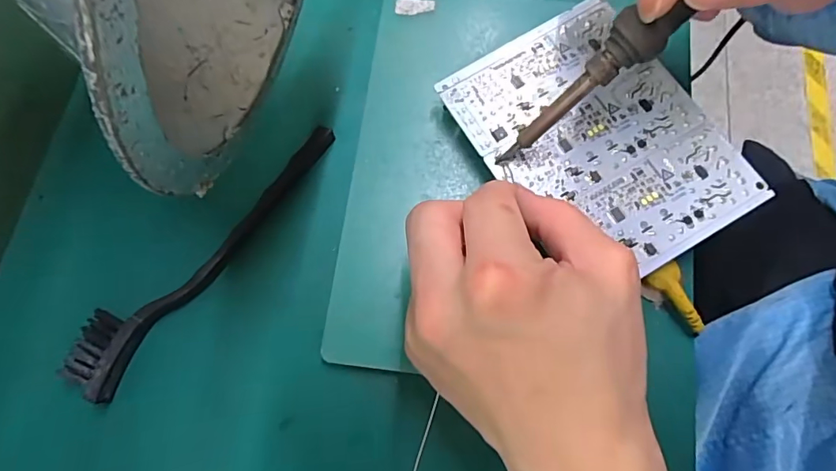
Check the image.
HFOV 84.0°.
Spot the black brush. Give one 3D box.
[{"bbox_3d":[-0.106,0.003,0.231,0.030,0.007,0.166,35,77,11],"label":"black brush"}]

